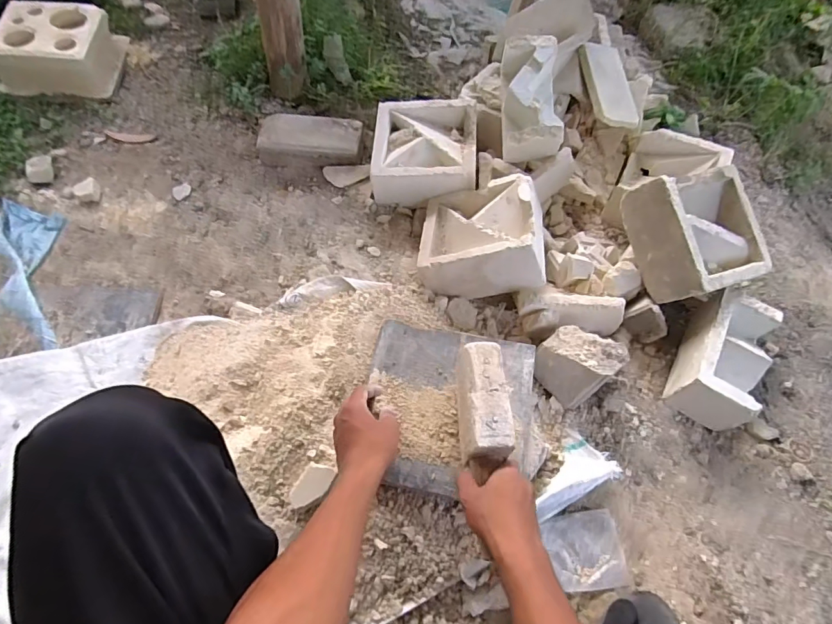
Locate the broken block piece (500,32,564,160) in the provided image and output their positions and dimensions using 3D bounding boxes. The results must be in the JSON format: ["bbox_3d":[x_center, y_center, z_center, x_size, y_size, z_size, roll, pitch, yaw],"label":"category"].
[{"bbox_3d":[0.218,-0.400,0.891,0.104,0.098,0.214,0,85,-4],"label":"broken block piece"}]

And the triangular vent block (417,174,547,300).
[{"bbox_3d":[0.121,-0.139,0.855,0.205,0.100,0.228,-10,45,22],"label":"triangular vent block"}]

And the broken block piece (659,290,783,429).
[{"bbox_3d":[0.498,0.074,0.757,0.102,0.083,0.208,29,63,13],"label":"broken block piece"}]

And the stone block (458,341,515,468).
[{"bbox_3d":[0.084,0.111,0.589,0.058,0.054,0.142,1,65,-3],"label":"stone block"}]

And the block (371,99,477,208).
[{"bbox_3d":[0.017,-0.320,0.946,0.197,0.100,0.210,5,60,-1],"label":"block"}]

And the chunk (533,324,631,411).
[{"bbox_3d":[0.257,0.084,0.746,0.116,0.070,0.113,-39,55,-16],"label":"chunk"}]

